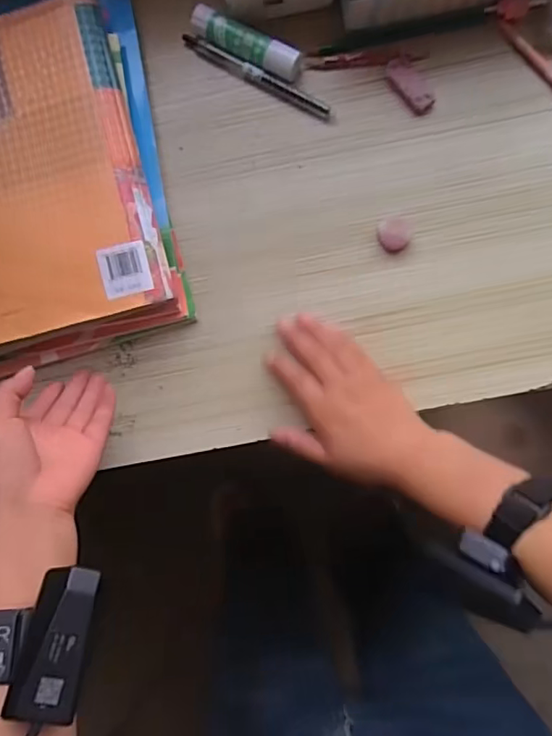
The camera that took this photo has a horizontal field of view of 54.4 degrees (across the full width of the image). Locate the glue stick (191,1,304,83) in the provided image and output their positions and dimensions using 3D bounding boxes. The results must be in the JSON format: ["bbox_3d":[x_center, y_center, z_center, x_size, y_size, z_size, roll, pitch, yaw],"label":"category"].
[{"bbox_3d":[-0.026,-0.273,0.455,0.096,0.025,0.023,27,88,3],"label":"glue stick"}]

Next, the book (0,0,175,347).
[{"bbox_3d":[-0.206,-0.155,0.437,0.186,0.018,0.251,-15,87,1],"label":"book"}]

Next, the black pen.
[{"bbox_3d":[-0.017,-0.251,0.461,0.141,0.011,0.010,30,89,3],"label":"black pen"}]

